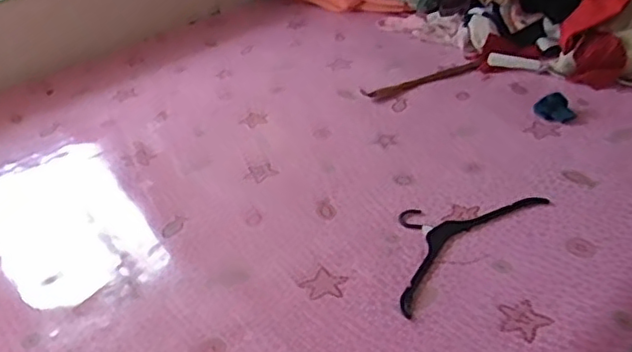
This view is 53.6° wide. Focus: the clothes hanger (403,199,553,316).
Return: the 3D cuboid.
[{"bbox_3d":[0.230,0.098,1.140,0.390,0.014,0.184,-29,38,-31],"label":"clothes hanger"}]

